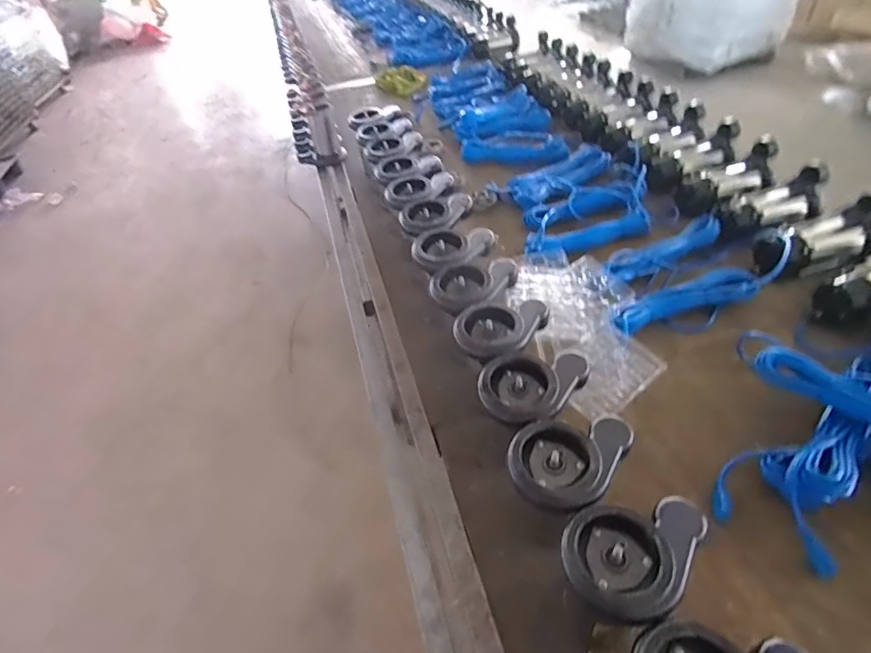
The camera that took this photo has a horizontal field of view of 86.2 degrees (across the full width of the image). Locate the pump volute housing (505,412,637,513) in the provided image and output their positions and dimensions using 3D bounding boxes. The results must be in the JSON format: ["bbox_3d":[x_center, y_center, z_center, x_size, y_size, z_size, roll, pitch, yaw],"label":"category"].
[{"bbox_3d":[0.179,0.177,0.601,0.164,0.031,0.119,-5,44,2],"label":"pump volute housing"}]

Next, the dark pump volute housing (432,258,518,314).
[{"bbox_3d":[0.078,-0.073,0.885,0.174,0.048,0.123,-16,45,-9],"label":"dark pump volute housing"}]

